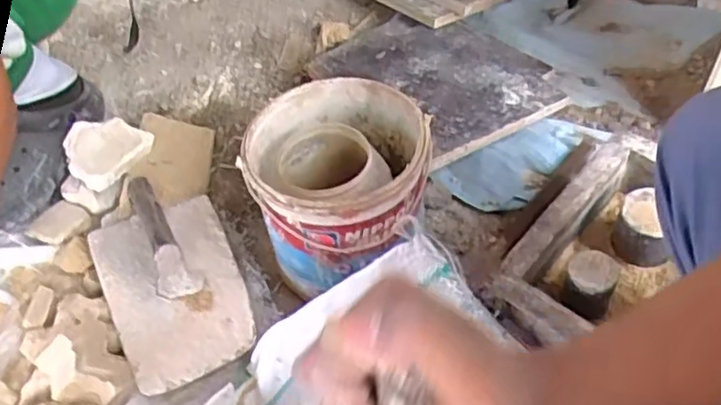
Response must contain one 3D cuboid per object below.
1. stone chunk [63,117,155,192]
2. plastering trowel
[{"bbox_3d":[-0.322,-0.072,0.838,0.099,0.034,0.106,-3,49,3],"label":"stone chunk"},{"bbox_3d":[-0.203,0.077,0.706,0.142,0.099,0.220,-23,48,-15],"label":"plastering trowel"}]

